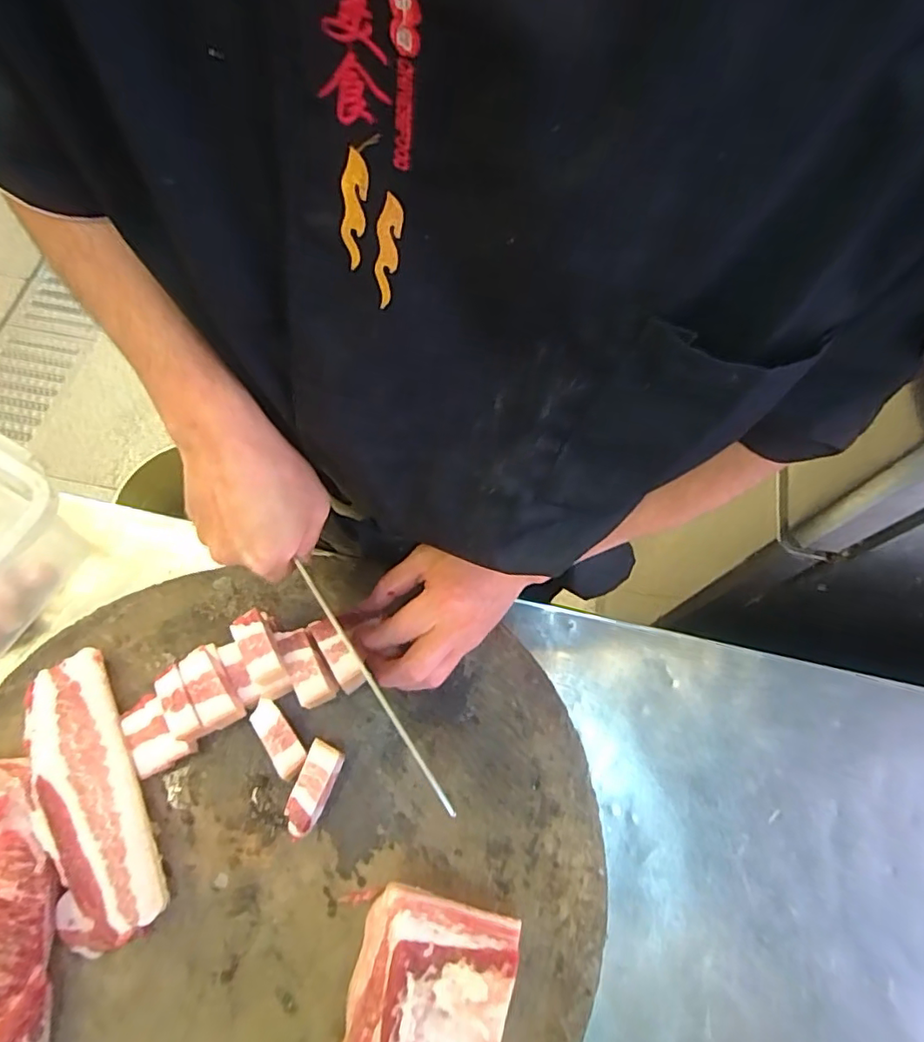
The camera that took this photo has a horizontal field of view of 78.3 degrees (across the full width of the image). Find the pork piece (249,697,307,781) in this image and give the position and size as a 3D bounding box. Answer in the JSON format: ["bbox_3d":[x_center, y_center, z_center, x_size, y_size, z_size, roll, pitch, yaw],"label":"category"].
[{"bbox_3d":[-0.129,0.154,0.405,0.020,0.020,0.055,-35,73,-13],"label":"pork piece"}]

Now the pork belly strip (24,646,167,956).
[{"bbox_3d":[-0.253,0.185,0.385,0.064,0.034,0.182,-25,71,-10],"label":"pork belly strip"}]

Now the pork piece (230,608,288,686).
[{"bbox_3d":[-0.141,0.089,0.398,0.023,0.017,0.050,-26,71,-10],"label":"pork piece"}]

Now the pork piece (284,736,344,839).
[{"bbox_3d":[-0.103,0.185,0.395,0.023,0.023,0.058,21,70,7],"label":"pork piece"}]

